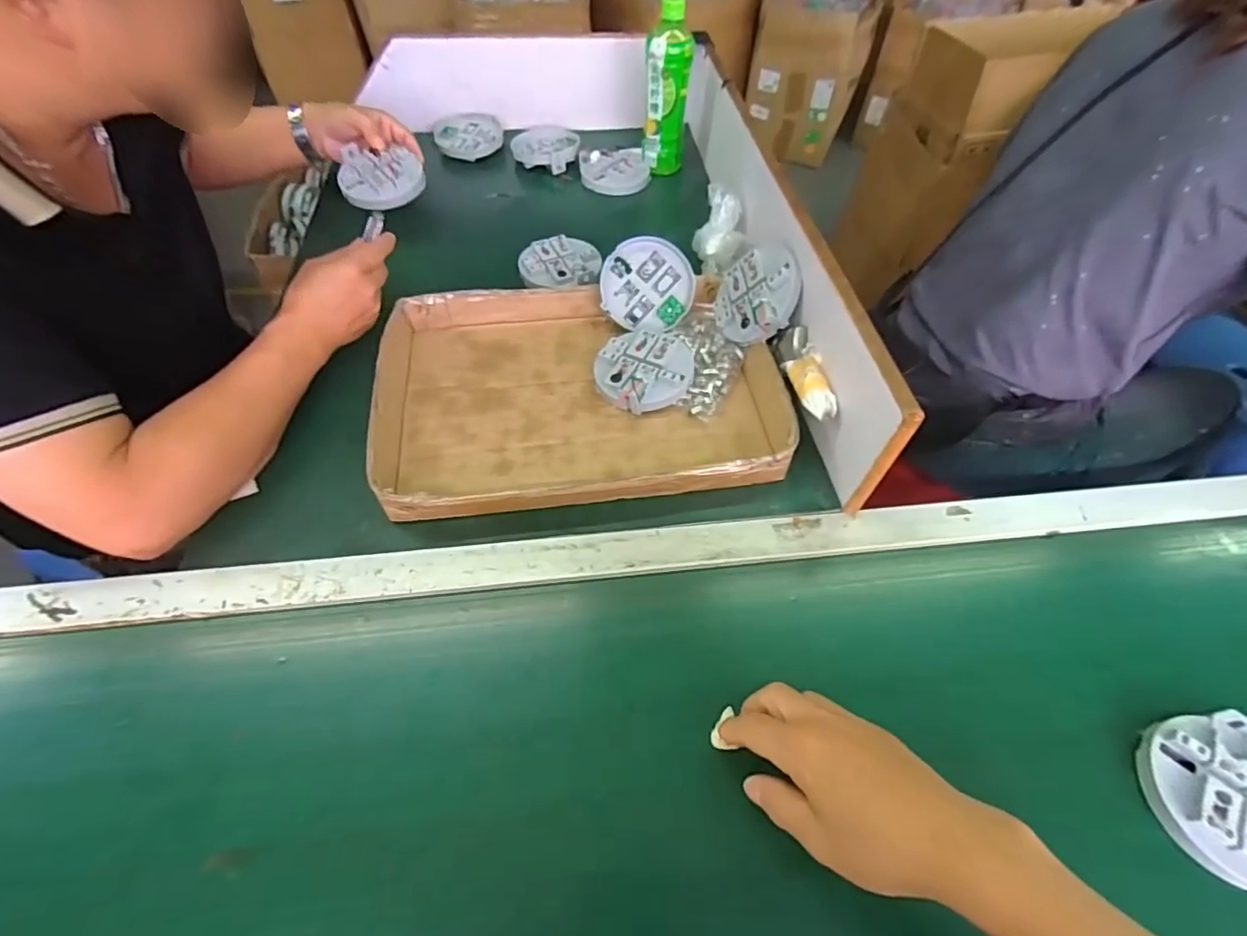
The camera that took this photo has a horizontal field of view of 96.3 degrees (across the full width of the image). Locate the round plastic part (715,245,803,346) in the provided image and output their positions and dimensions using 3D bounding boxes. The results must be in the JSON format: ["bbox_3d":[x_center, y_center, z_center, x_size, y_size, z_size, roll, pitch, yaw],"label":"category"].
[{"bbox_3d":[0.138,-0.184,0.594,0.093,0.024,0.102,24,97,47],"label":"round plastic part"}]

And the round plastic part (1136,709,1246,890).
[{"bbox_3d":[0.419,0.228,0.385,0.091,0.024,0.103,-3,54,-5],"label":"round plastic part"}]

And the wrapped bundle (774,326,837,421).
[{"bbox_3d":[0.176,-0.091,0.542,0.028,0.027,0.120,-5,55,-6],"label":"wrapped bundle"}]

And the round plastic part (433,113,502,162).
[{"bbox_3d":[-0.246,-0.529,0.887,0.103,0.023,0.101,1,55,-1],"label":"round plastic part"}]

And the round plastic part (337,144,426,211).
[{"bbox_3d":[-0.311,-0.376,0.718,0.102,0.026,0.102,1,74,-5],"label":"round plastic part"}]

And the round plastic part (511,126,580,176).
[{"bbox_3d":[-0.122,-0.502,0.879,0.103,0.024,0.115,-2,54,-4],"label":"round plastic part"}]

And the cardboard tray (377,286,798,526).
[{"bbox_3d":[-0.047,-0.087,0.573,0.402,0.039,0.283,-8,55,-6],"label":"cardboard tray"}]

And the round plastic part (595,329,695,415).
[{"bbox_3d":[0.022,-0.102,0.589,0.100,0.030,0.100,1,55,-1],"label":"round plastic part"}]

